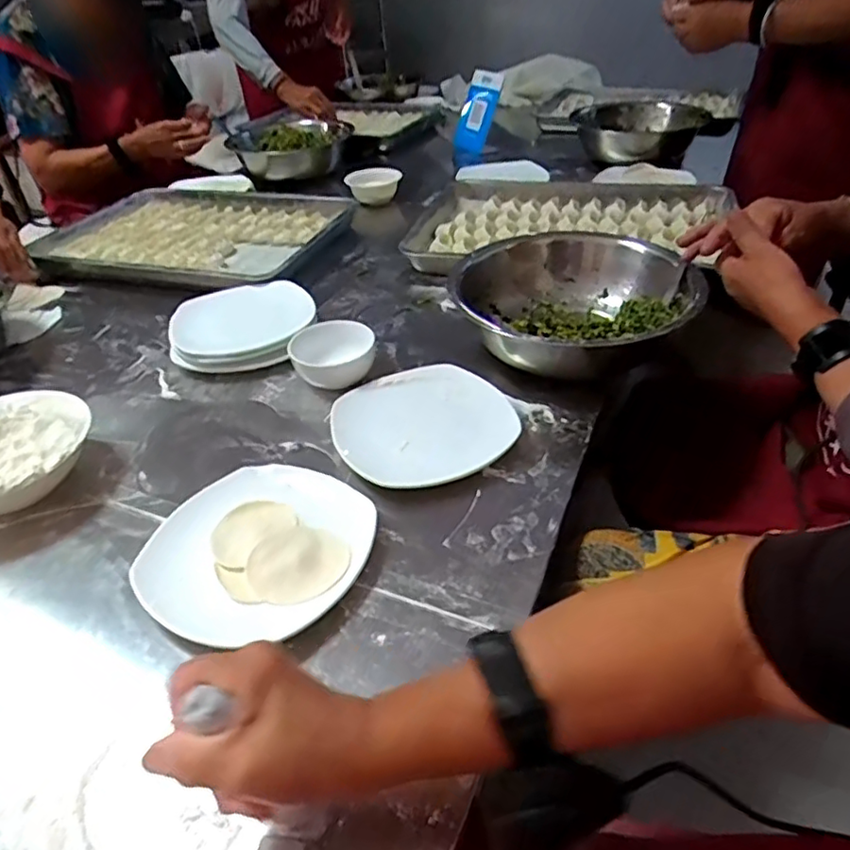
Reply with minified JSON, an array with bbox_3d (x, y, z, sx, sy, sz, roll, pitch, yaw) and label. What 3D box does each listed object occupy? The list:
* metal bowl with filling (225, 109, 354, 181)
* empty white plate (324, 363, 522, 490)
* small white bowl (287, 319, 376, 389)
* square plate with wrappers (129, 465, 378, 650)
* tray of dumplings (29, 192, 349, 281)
[{"bbox_3d":[-0.308,-0.651,1.405,0.281,0.075,0.250,-10,39,-7],"label":"metal bowl with filling"},{"bbox_3d":[-0.003,-0.002,0.634,0.177,0.021,0.170,-2,39,2],"label":"empty white plate"},{"bbox_3d":[-0.108,-0.082,0.719,0.099,0.052,0.081,-7,39,-4],"label":"small white bowl"},{"bbox_3d":[-0.138,0.105,0.509,0.172,0.021,0.172,19,44,25],"label":"square plate with wrappers"},{"bbox_3d":[-0.397,-0.338,1.067,0.502,0.039,0.369,9,41,15],"label":"tray of dumplings"}]

